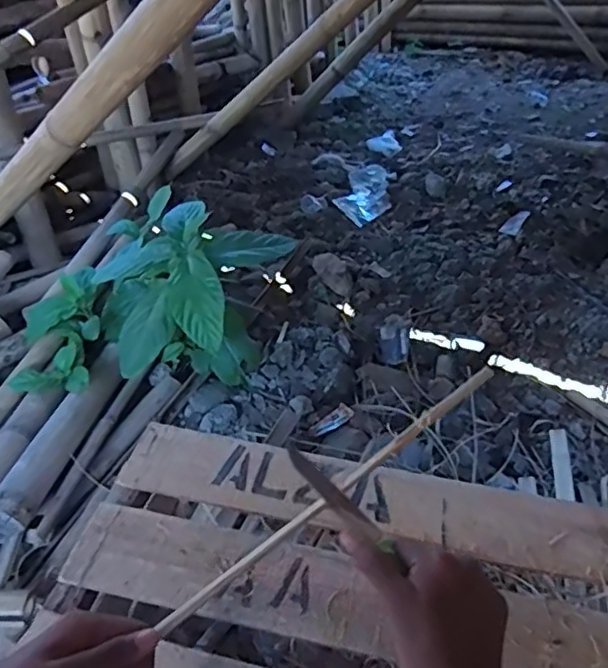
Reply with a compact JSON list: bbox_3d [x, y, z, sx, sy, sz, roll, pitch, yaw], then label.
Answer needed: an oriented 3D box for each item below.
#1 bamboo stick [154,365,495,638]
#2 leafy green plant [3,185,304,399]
[{"bbox_3d":[0.032,0.111,0.437,0.314,0.010,0.011,-33,43,-22],"label":"bamboo stick"},{"bbox_3d":[-0.381,-0.058,1.327,0.502,0.331,0.524,20,41,26],"label":"leafy green plant"}]

